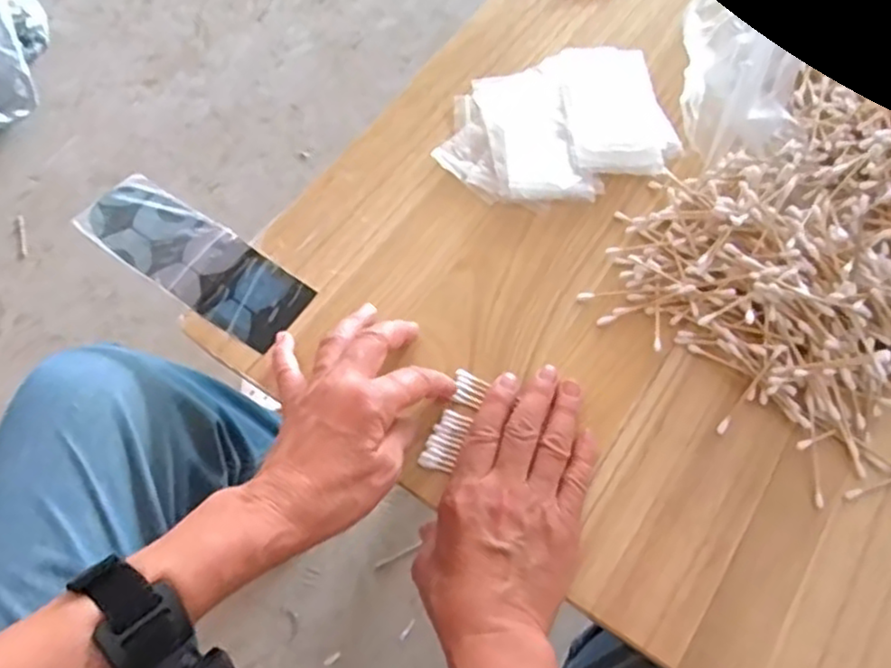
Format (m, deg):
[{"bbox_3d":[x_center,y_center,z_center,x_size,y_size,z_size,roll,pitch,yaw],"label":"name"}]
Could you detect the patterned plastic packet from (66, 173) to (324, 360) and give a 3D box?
[{"bbox_3d":[-0.182,-0.054,0.515,0.174,0.009,0.064,35,67,10],"label":"patterned plastic packet"}]

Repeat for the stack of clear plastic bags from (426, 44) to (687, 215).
[{"bbox_3d":[0.087,-0.167,0.567,0.182,0.013,0.136,-19,66,-10],"label":"stack of clear plastic bags"}]

